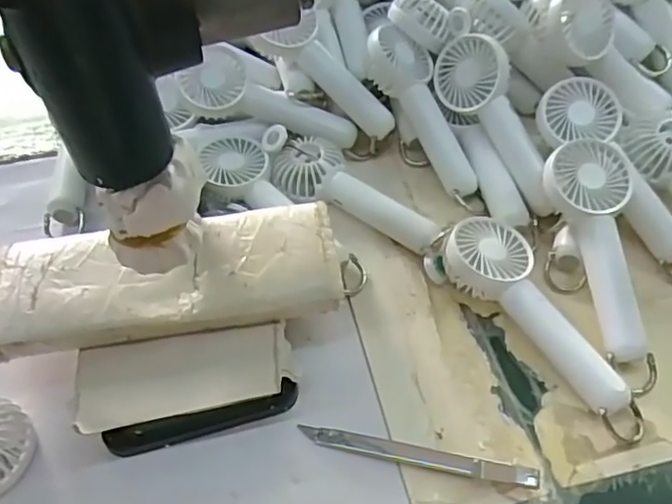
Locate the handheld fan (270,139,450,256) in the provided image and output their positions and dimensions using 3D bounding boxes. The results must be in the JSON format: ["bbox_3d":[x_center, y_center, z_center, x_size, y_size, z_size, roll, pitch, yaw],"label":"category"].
[{"bbox_3d":[0.020,-0.042,0.461,0.141,0.029,0.052,23,56,19],"label":"handheld fan"}]

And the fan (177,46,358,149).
[{"bbox_3d":[-0.052,-0.120,0.494,0.142,0.027,0.050,19,53,-8],"label":"fan"}]

